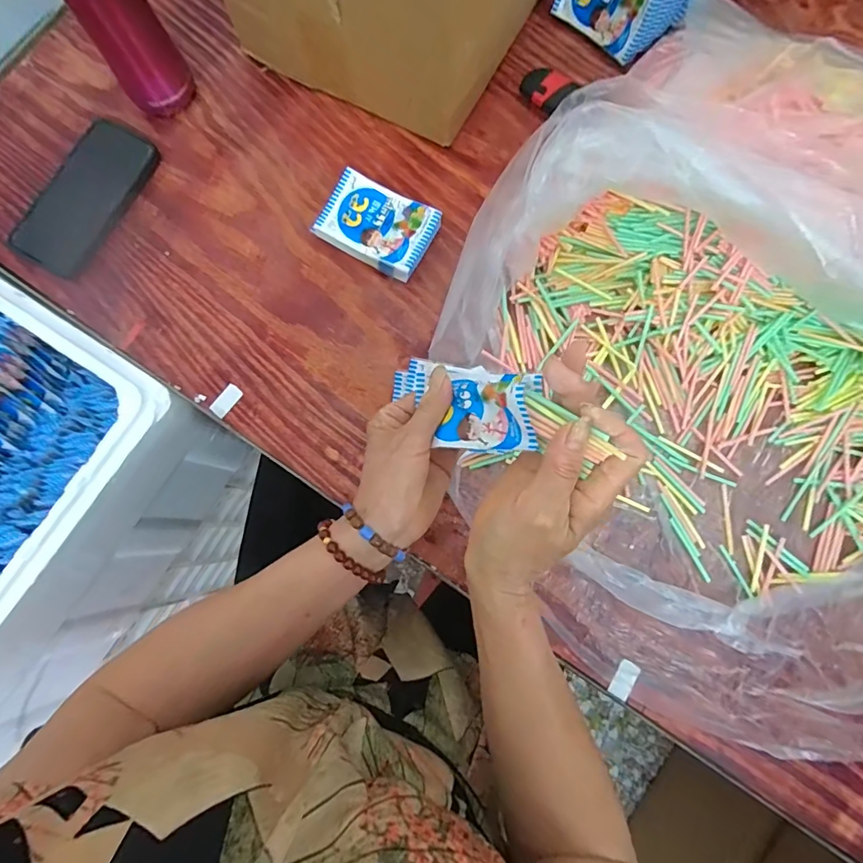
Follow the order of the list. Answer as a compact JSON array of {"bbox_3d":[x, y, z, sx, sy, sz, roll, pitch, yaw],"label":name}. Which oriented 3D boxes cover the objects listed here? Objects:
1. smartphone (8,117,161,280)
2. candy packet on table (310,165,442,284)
[{"bbox_3d":[-0.356,-0.243,0.501,0.083,0.012,0.166,27,81,6],"label":"smartphone"},{"bbox_3d":[-0.051,-0.200,0.476,0.106,0.029,0.072,27,81,6],"label":"candy packet on table"}]

